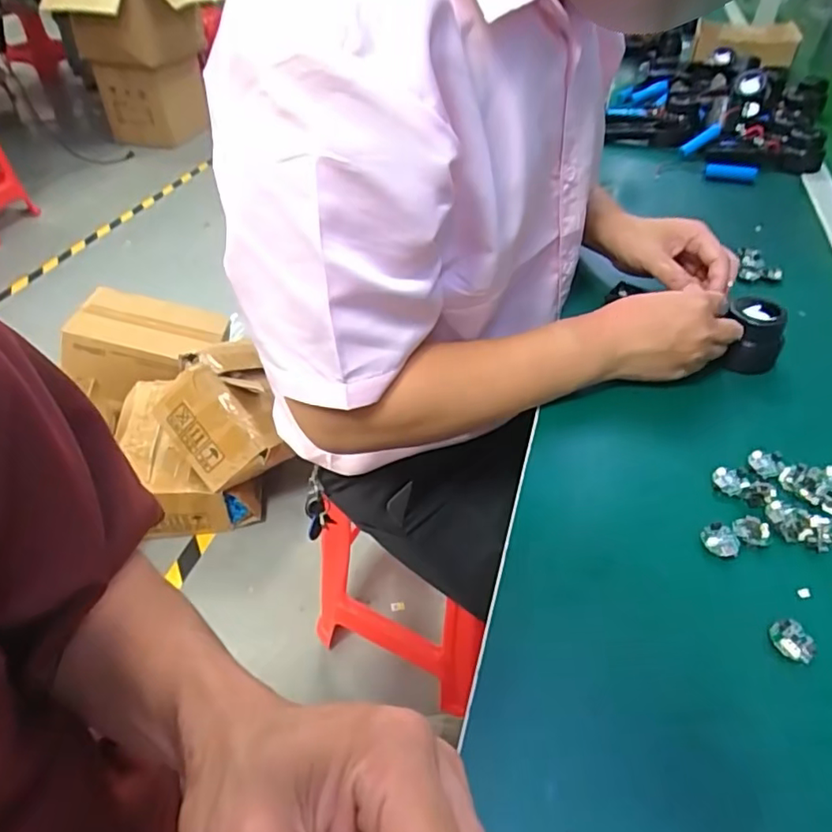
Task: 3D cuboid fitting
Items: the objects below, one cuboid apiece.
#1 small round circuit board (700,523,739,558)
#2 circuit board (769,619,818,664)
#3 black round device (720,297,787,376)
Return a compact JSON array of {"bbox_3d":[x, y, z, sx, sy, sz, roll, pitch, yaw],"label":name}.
[{"bbox_3d":[0.207,0.084,0.400,0.023,0.006,0.023,-1,43,1],"label":"small round circuit board"},{"bbox_3d":[0.222,0.132,0.347,0.022,0.009,0.024,-34,52,-30],"label":"circuit board"},{"bbox_3d":[0.304,-0.076,0.546,0.056,0.051,0.059,-13,44,-12],"label":"black round device"}]

